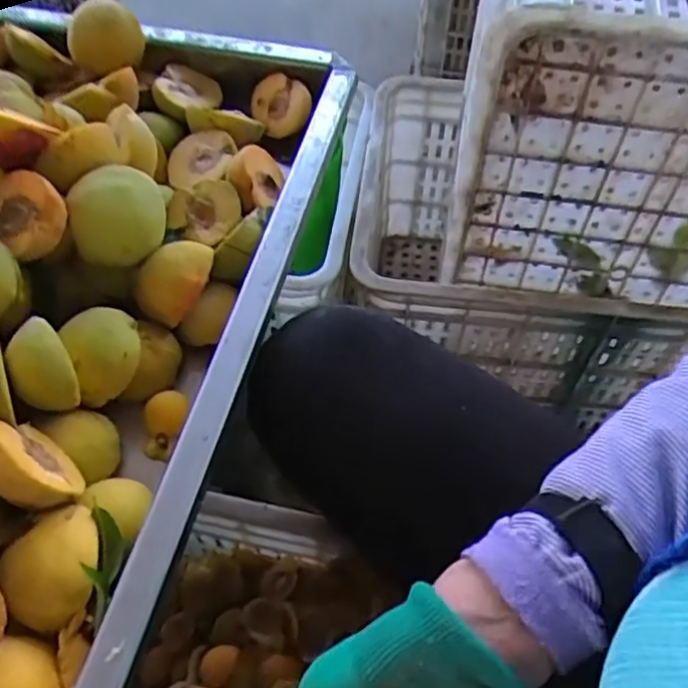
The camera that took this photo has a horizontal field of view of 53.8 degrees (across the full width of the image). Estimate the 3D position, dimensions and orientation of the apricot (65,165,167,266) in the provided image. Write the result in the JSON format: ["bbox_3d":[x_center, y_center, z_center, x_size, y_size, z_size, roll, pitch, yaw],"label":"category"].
[{"bbox_3d":[-0.146,-0.080,0.446,0.055,0.058,0.052,-6,54,-5],"label":"apricot"}]

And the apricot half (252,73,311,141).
[{"bbox_3d":[-0.057,-0.201,0.570,0.053,0.051,0.026,3,16,21],"label":"apricot half"}]

